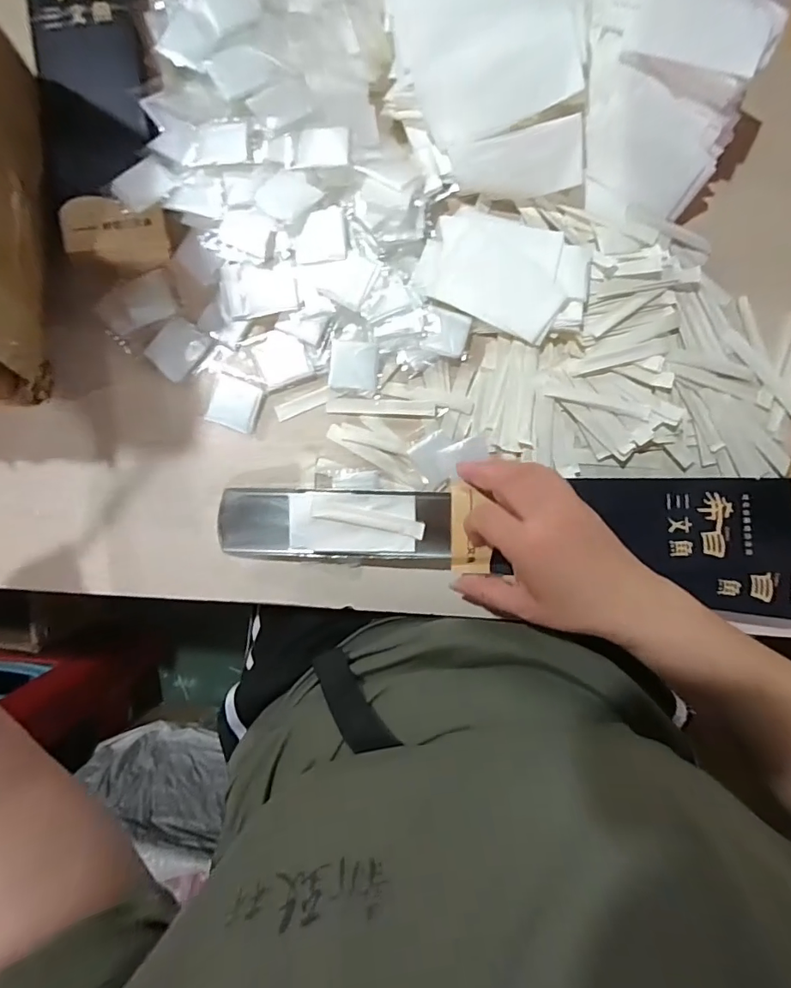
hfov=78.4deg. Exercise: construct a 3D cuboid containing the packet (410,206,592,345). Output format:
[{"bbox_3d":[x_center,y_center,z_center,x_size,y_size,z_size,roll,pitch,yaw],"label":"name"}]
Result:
[{"bbox_3d":[0.091,-0.183,0.395,0.133,0.014,0.089,22,88,-2],"label":"packet"}]

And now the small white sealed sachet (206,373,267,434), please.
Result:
[{"bbox_3d":[-0.133,-0.076,0.403,0.041,0.004,0.042,19,88,-2],"label":"small white sealed sachet"}]

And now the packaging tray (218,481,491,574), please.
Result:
[{"bbox_3d":[-0.037,0.025,0.391,0.215,0.022,0.062,2,94,8],"label":"packaging tray"}]

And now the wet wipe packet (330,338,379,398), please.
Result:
[{"bbox_3d":[-0.034,-0.104,0.399,0.040,0.007,0.041,6,89,-2],"label":"wet wipe packet"}]

